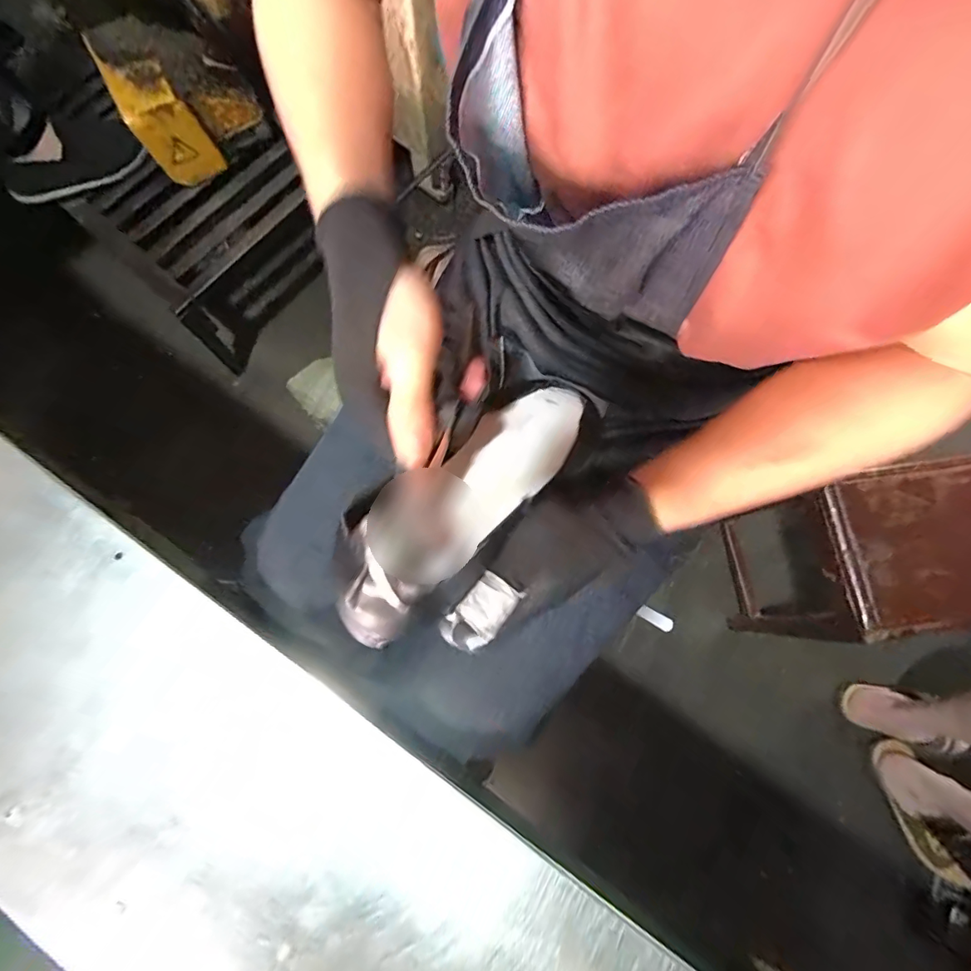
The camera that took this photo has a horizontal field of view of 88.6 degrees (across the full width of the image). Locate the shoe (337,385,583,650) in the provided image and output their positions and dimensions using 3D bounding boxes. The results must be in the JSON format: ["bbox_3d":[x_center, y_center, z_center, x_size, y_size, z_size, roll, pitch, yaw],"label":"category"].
[{"bbox_3d":[-0.008,0.000,0.341,0.066,0.067,0.233,40,53,7],"label":"shoe"}]

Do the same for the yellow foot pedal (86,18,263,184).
[{"bbox_3d":[-0.573,-0.726,0.932,0.225,0.159,0.223,-41,81,-9],"label":"yellow foot pedal"}]

